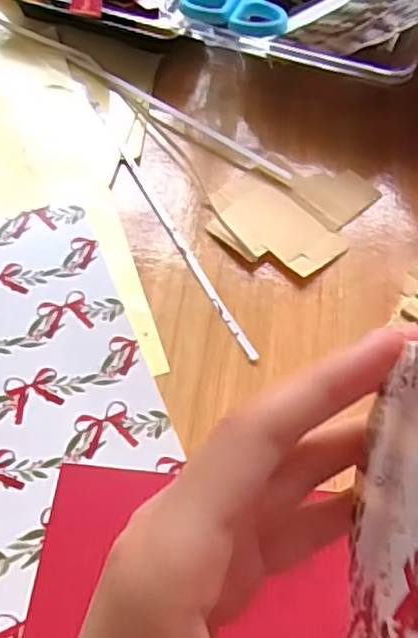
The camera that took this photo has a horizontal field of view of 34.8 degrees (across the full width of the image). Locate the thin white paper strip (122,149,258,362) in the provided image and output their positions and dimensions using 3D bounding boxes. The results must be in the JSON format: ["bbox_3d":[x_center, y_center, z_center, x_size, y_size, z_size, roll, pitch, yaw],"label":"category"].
[{"bbox_3d":[-0.011,-0.032,0.281,0.004,0.004,0.122,-25,63,-12],"label":"thin white paper strip"}]

